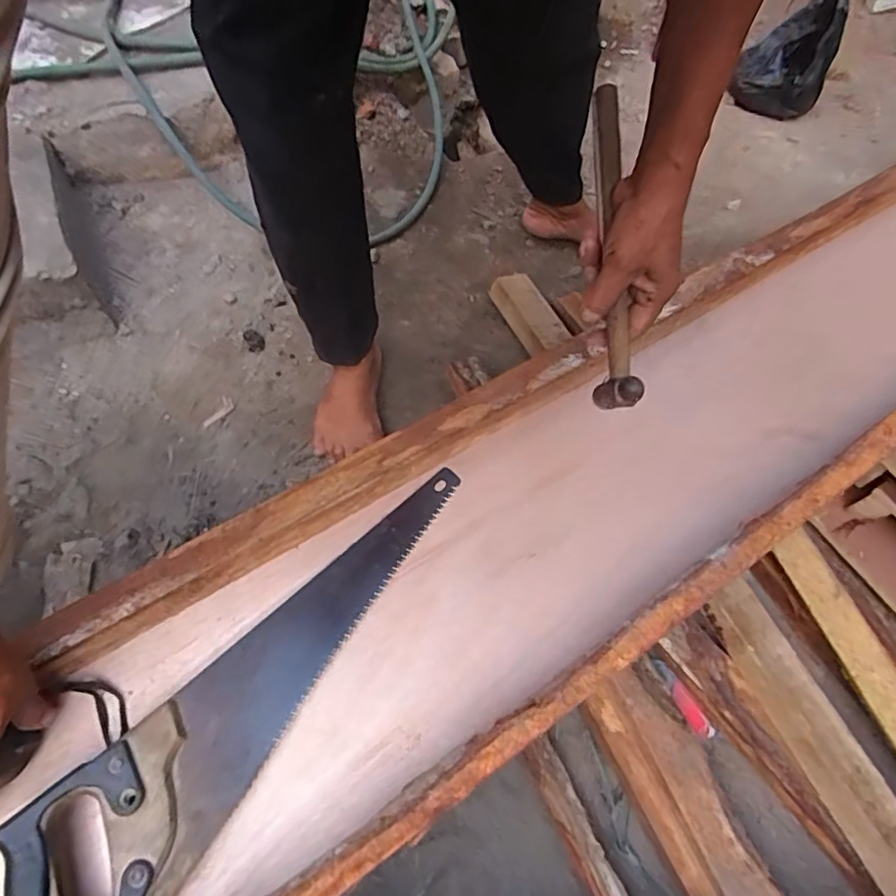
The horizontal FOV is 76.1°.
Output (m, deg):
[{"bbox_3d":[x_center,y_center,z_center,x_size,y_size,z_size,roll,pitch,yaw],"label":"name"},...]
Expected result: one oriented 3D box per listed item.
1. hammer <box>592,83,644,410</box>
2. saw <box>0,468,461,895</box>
[{"bbox_3d":[0.143,-0.178,0.510,0.027,0.045,0.285,-2,84,-5],"label":"hammer"},{"bbox_3d":[-0.141,0.202,0.514,0.492,0.043,0.123,-40,72,-21],"label":"saw"}]

